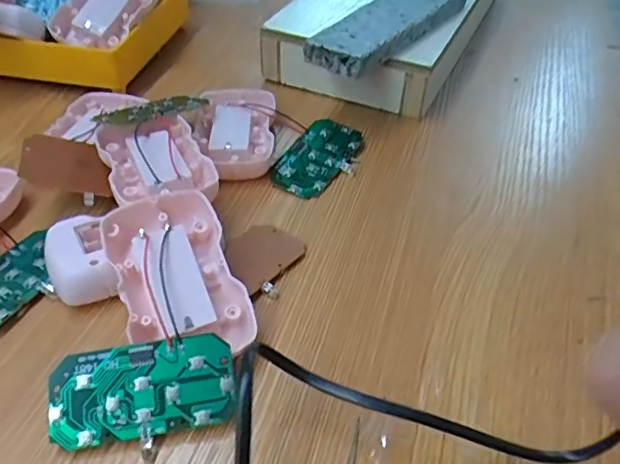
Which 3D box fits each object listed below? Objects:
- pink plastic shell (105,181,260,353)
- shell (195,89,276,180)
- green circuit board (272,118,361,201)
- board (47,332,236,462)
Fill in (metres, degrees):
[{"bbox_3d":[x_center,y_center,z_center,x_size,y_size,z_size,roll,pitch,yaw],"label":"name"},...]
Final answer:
[{"bbox_3d":[-0.065,0.018,0.266,0.052,0.017,0.088,-17,63,-22],"label":"pink plastic shell"},{"bbox_3d":[-0.051,-0.068,0.378,0.052,0.018,0.086,0,43,-2],"label":"shell"},{"bbox_3d":[0.007,-0.049,0.366,0.044,0.012,0.070,24,47,21],"label":"green circuit board"},{"bbox_3d":[-0.068,0.066,0.229,0.073,0.004,0.041,-9,68,-9],"label":"board"}]

